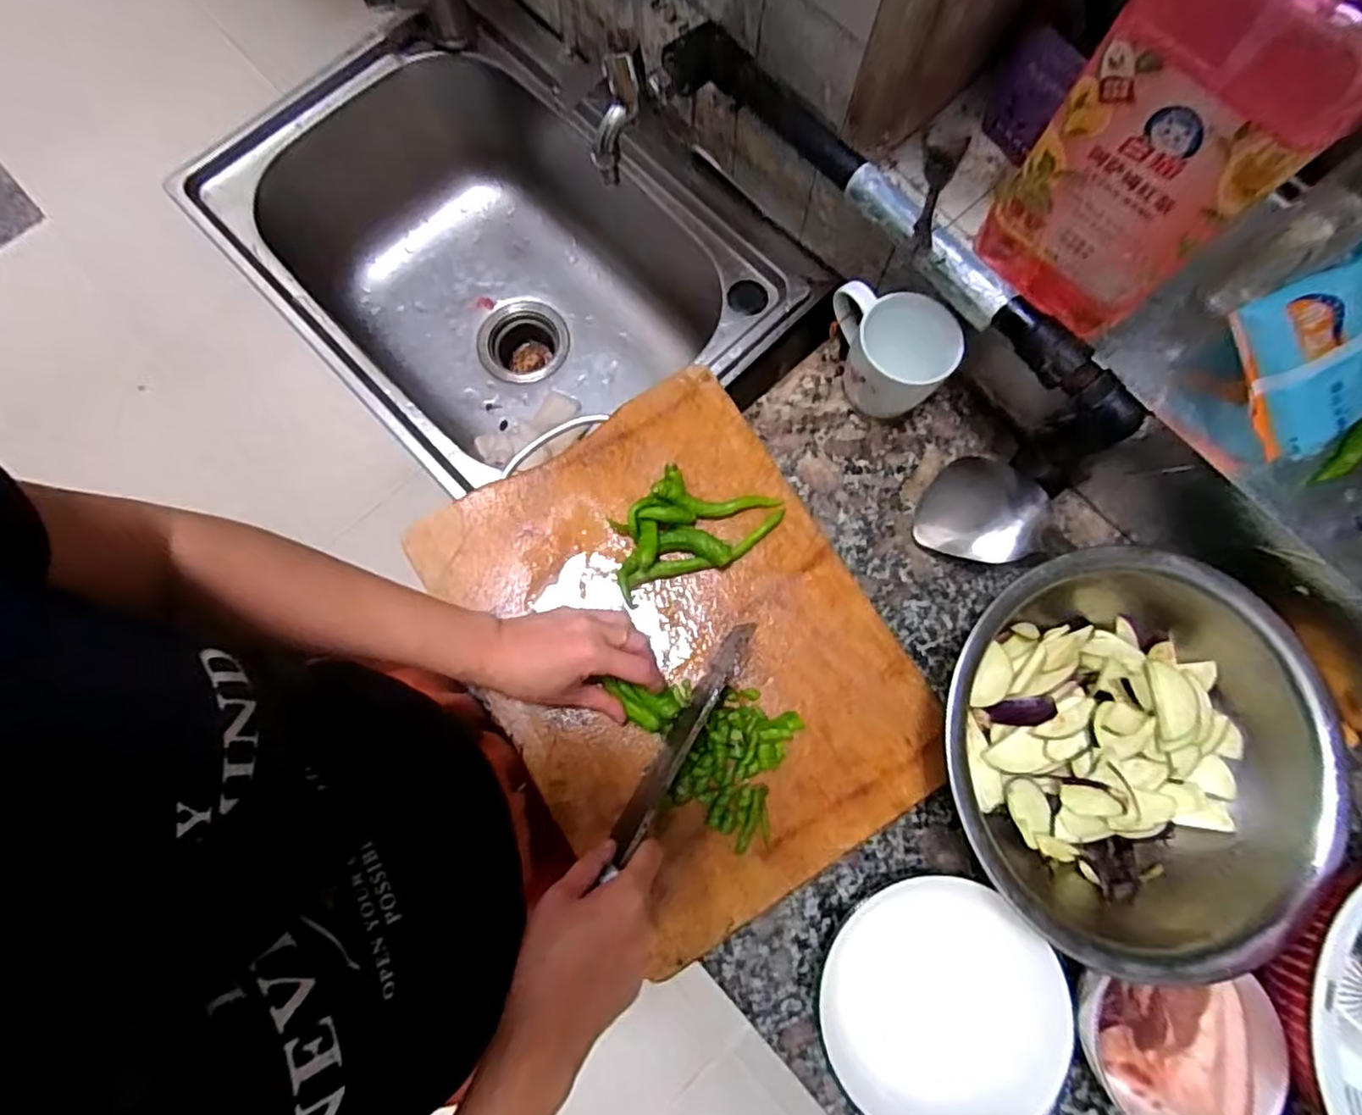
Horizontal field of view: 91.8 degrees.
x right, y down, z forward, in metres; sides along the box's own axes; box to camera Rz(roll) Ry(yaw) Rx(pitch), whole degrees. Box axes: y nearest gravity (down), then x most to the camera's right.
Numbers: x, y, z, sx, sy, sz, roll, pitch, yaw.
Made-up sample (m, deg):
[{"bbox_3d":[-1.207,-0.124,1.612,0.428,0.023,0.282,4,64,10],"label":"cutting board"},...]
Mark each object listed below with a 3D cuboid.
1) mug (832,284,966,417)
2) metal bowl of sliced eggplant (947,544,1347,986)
[{"bbox_3d":[0.170,-0.174,0.546,0.073,0.085,0.112,-22,80,-5],"label":"mug"},{"bbox_3d":[0.317,0.142,0.488,0.257,0.092,0.269,0,79,-1],"label":"metal bowl of sliced eggplant"}]

